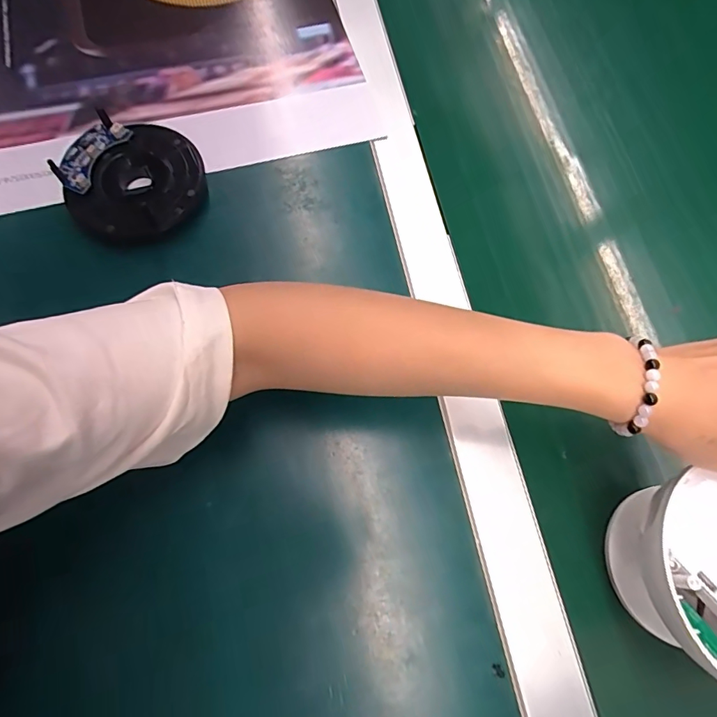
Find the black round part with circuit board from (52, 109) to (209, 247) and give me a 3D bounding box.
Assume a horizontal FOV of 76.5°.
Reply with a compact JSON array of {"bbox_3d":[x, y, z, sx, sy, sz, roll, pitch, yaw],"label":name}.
[{"bbox_3d":[-0.171,-0.137,0.346,0.099,0.034,0.095,1,71,-2],"label":"black round part with circuit board"}]

